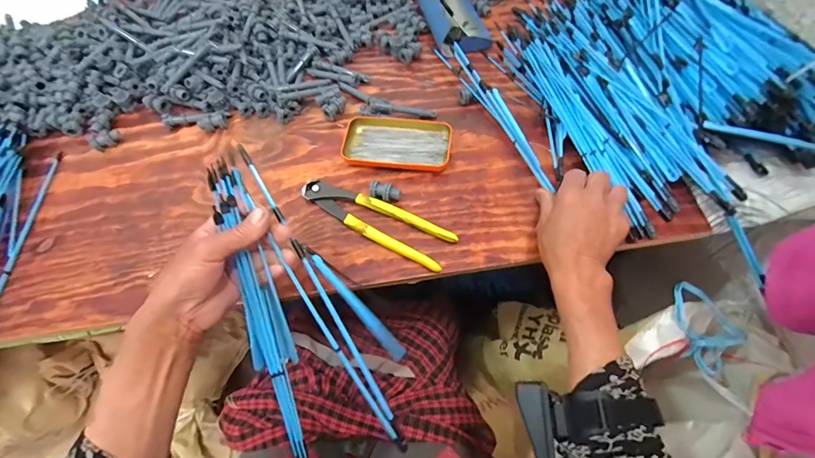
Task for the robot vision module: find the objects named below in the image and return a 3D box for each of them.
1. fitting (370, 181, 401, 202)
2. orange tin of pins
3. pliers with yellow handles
[{"bbox_3d":[-0.028,-0.045,0.488,0.038,0.023,0.020,15,65,11],"label":"fitting"},{"bbox_3d":[-0.013,-0.120,0.528,0.142,0.017,0.080,5,63,6],"label":"orange tin of pins"},{"bbox_3d":[-0.039,-0.012,0.472,0.197,0.017,0.051,25,67,15],"label":"pliers with yellow handles"}]

